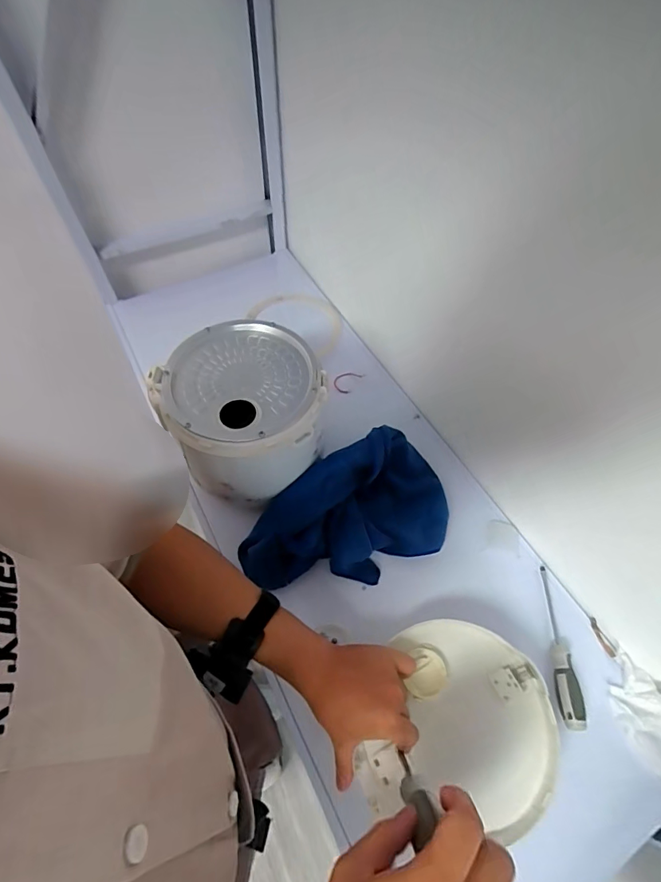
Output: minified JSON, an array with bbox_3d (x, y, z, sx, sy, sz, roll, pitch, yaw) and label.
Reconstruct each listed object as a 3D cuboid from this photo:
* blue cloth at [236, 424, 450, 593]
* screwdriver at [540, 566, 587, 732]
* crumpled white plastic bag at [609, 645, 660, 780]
[{"bbox_3d":[0.023,0.109,0.579,0.285,0.042,0.172,-29,90,-15],"label":"blue cloth"},{"bbox_3d":[0.291,0.253,0.535,0.027,0.028,0.182,9,59,4],"label":"screwdriver"},{"bbox_3d":[0.369,0.318,0.490,0.071,0.034,0.133,-20,61,-14],"label":"crumpled white plastic bag"}]

